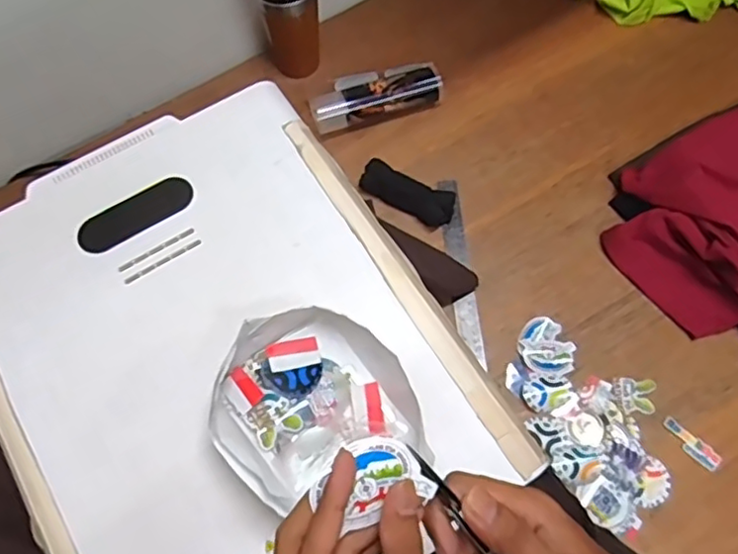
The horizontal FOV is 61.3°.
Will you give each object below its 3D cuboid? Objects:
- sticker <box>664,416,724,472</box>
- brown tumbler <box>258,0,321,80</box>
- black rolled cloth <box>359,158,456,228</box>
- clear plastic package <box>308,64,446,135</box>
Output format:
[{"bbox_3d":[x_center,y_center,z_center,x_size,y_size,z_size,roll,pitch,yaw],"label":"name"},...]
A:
[{"bbox_3d":[0.367,0.191,0.710,0.074,0.004,0.024,40,81,13],"label":"sticker"},{"bbox_3d":[-0.107,-0.352,0.867,0.077,0.154,0.071,0,66,1],"label":"brown tumbler"},{"bbox_3d":[0.051,-0.113,0.822,0.128,0.025,0.048,30,70,13],"label":"black rolled cloth"},{"bbox_3d":[0.009,-0.252,0.883,0.183,0.051,0.077,-15,67,-6],"label":"clear plastic package"}]

